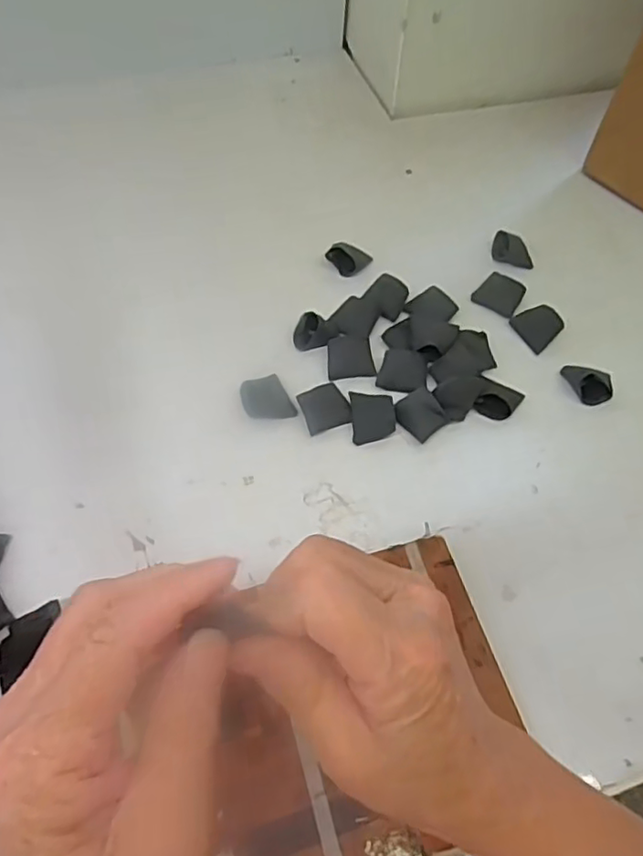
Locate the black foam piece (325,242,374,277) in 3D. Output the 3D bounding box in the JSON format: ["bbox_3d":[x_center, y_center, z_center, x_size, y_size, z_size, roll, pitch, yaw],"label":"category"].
[{"bbox_3d":[0.027,-0.170,0.589,0.035,0.019,0.038,34,63,17],"label":"black foam piece"}]

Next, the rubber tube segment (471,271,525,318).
[{"bbox_3d":[0.170,-0.128,0.575,0.040,0.013,0.036,30,62,15],"label":"rubber tube segment"}]

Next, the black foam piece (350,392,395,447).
[{"bbox_3d":[0.042,-0.009,0.493,0.033,0.021,0.038,-3,59,-5],"label":"black foam piece"}]

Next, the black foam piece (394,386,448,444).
[{"bbox_3d":[0.081,-0.012,0.501,0.037,0.015,0.041,-29,64,-19],"label":"black foam piece"}]

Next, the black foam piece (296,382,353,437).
[{"bbox_3d":[0.004,-0.017,0.499,0.038,0.015,0.033,-17,61,-13],"label":"black foam piece"}]

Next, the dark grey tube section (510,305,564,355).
[{"bbox_3d":[0.200,-0.095,0.555,0.033,0.016,0.041,-23,63,-16],"label":"dark grey tube section"}]

